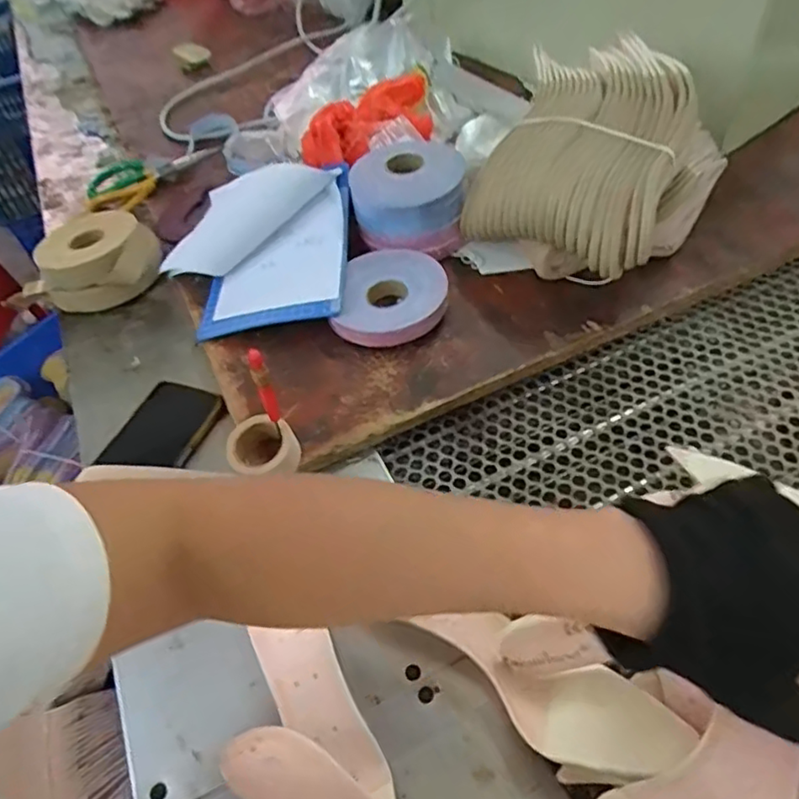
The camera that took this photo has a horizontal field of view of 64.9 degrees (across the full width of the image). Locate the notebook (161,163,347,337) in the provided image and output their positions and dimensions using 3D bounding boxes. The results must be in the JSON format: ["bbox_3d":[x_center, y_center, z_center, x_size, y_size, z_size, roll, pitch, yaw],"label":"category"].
[{"bbox_3d":[-0.143,-0.154,0.649,0.184,0.032,0.196,-9,65,7],"label":"notebook"}]

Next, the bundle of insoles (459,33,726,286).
[{"bbox_3d":[0.190,-0.225,0.611,0.186,0.159,0.211,29,60,26],"label":"bundle of insoles"}]

